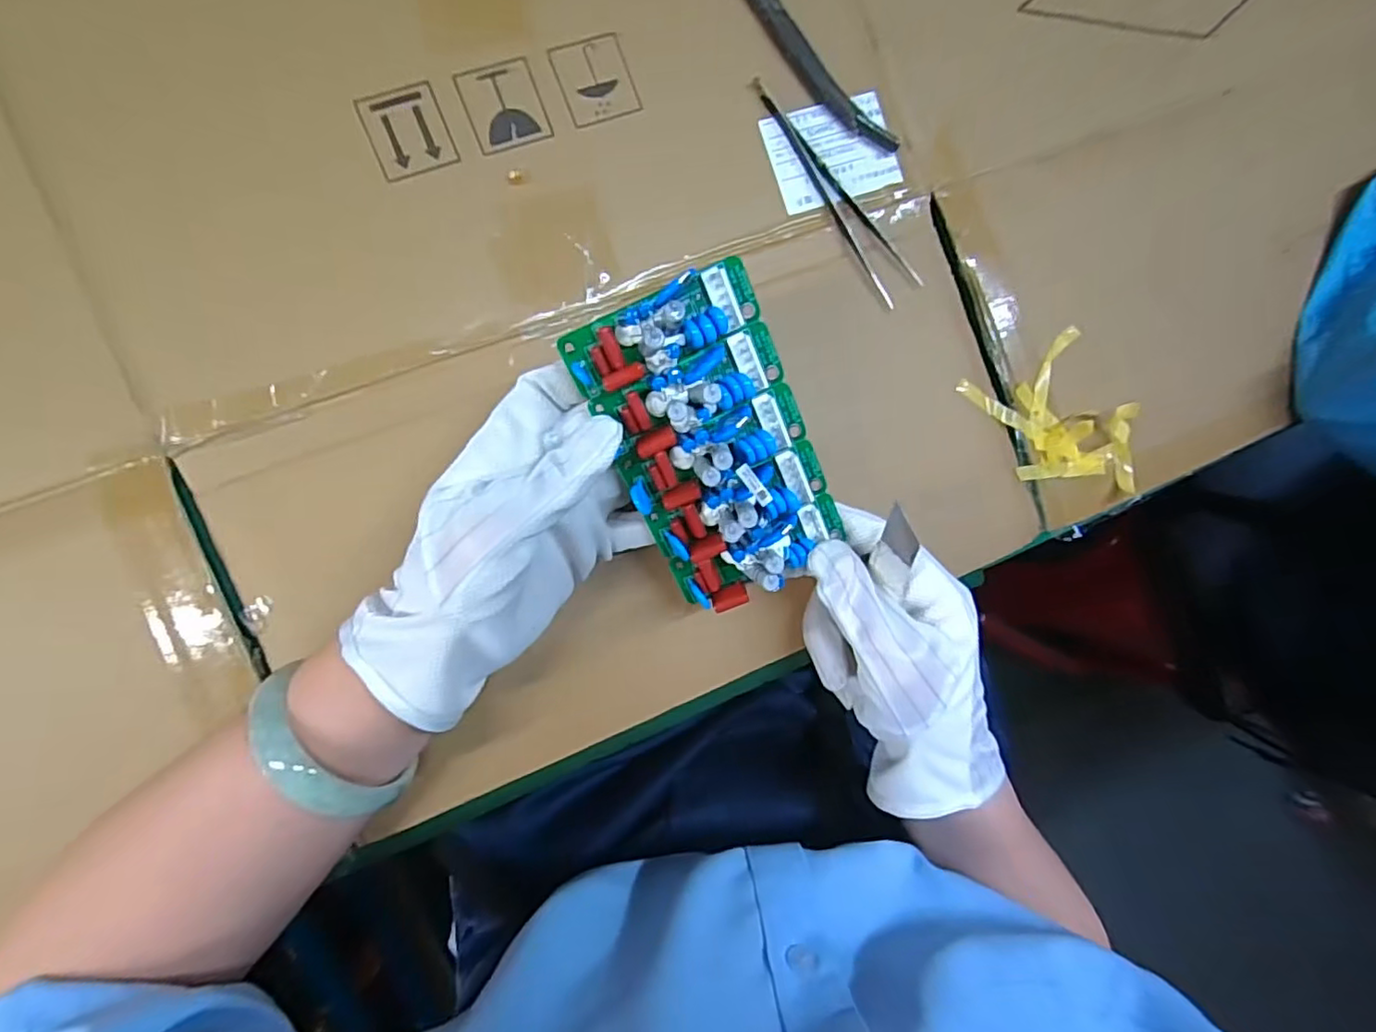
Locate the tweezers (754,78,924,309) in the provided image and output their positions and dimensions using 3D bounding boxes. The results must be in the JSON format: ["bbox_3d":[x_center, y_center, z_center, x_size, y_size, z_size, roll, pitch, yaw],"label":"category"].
[{"bbox_3d":[0.074,-0.166,0.324,0.022,0.008,0.130,-44,97,-6],"label":"tweezers"}]

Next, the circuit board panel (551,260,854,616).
[{"bbox_3d":[0.011,-0.025,0.249,0.076,0.025,0.128,-24,109,5],"label":"circuit board panel"}]

